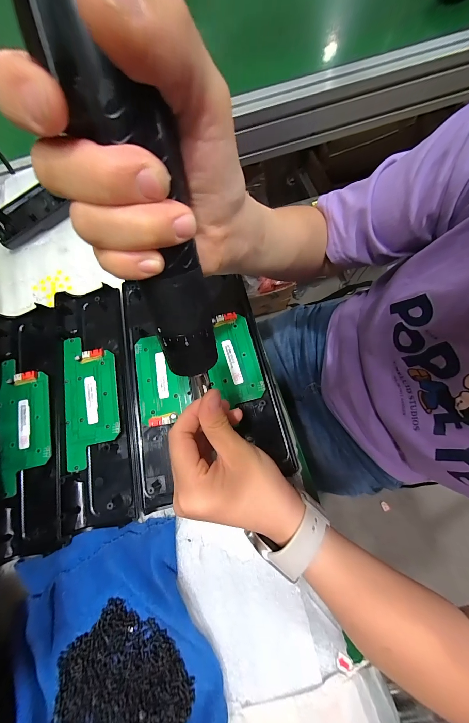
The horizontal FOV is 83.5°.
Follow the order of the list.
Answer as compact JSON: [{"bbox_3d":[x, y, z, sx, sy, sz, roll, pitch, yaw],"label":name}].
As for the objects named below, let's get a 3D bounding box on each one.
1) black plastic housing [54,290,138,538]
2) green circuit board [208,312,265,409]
[{"bbox_3d":[-0.147,0.035,0.272,0.069,0.014,0.245,-11,74,-1],"label":"black plastic housing"},{"bbox_3d":[-0.002,-0.004,0.277,0.051,0.010,0.094,-12,74,-2],"label":"green circuit board"}]

